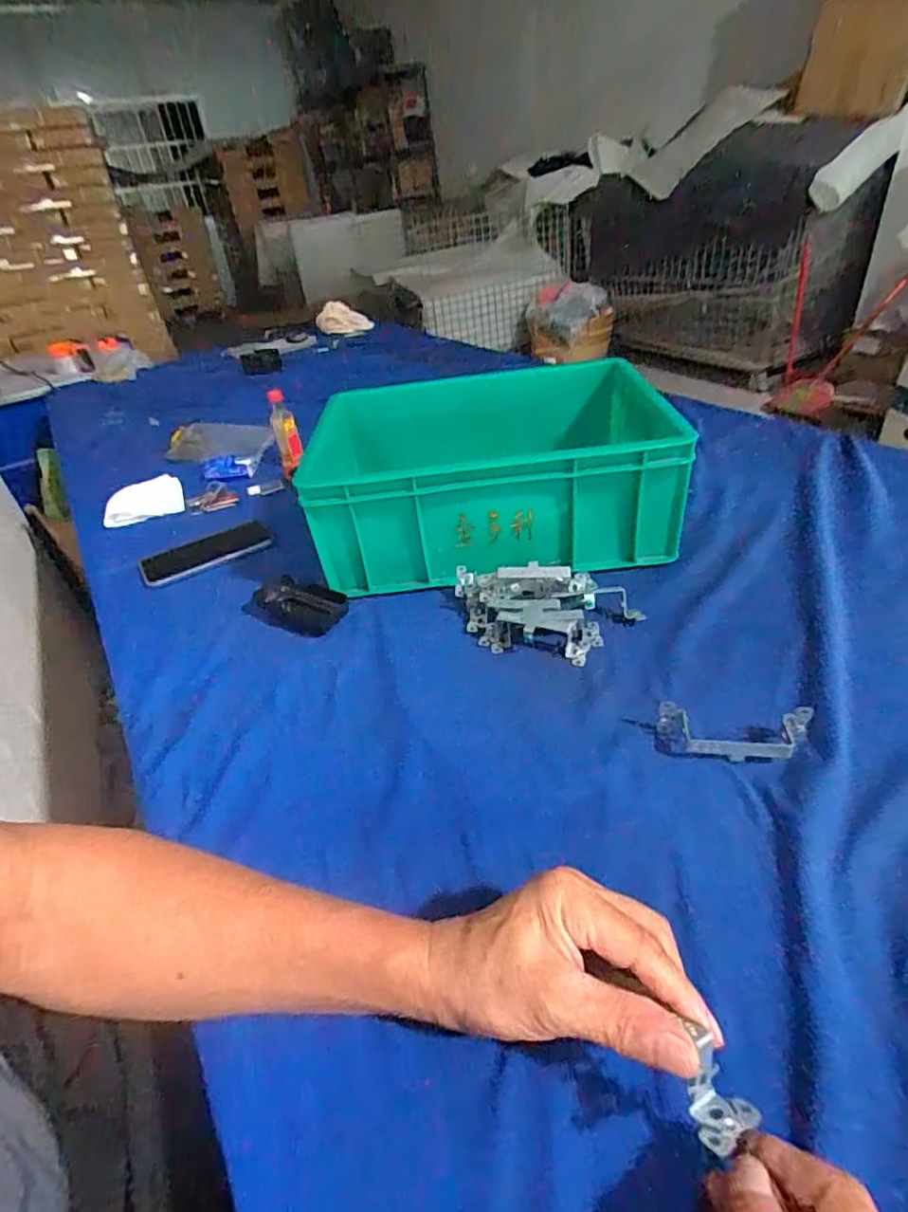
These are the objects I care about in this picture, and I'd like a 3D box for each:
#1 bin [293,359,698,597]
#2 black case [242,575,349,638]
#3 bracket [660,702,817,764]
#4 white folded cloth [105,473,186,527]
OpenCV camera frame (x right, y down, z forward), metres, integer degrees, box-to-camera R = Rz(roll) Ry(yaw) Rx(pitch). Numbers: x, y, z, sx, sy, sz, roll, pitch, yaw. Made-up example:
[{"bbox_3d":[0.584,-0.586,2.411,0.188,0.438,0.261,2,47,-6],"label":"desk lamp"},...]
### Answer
[{"bbox_3d":[0.045,-0.169,0.725,0.391,0.147,0.291,-6,36,2],"label":"bin"},{"bbox_3d":[-0.174,-0.002,0.645,0.124,0.016,0.065,15,41,28],"label":"black case"},{"bbox_3d":[0.210,0.096,0.442,0.106,0.024,0.043,4,37,15],"label":"bracket"},{"bbox_3d":[-0.472,-0.162,0.893,0.109,0.037,0.073,-17,37,-13],"label":"white folded cloth"}]

